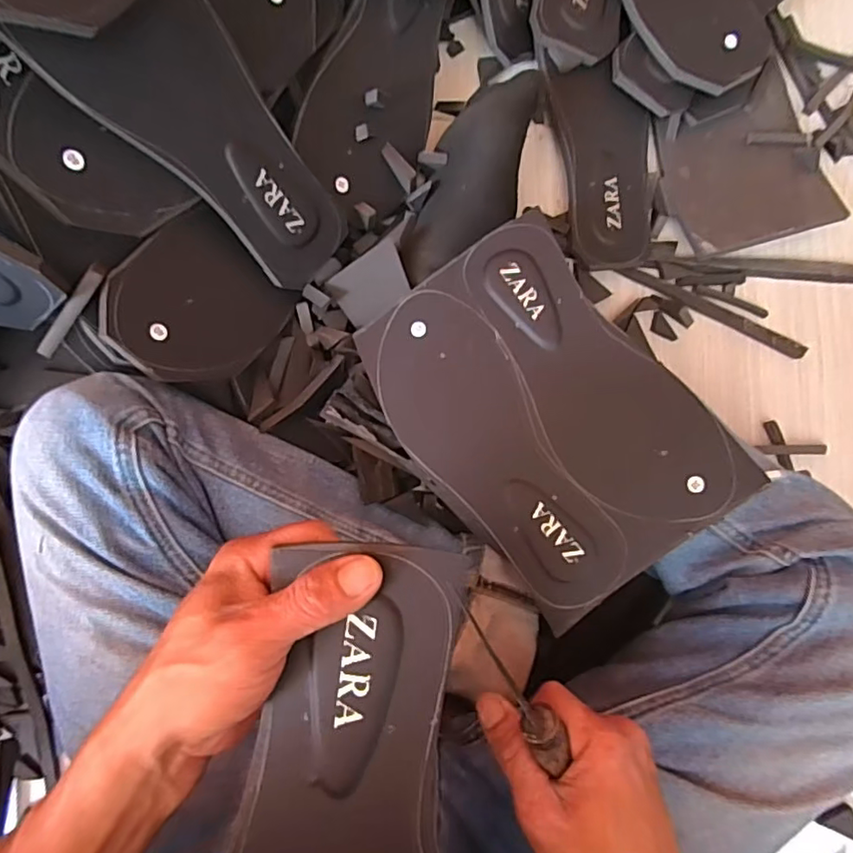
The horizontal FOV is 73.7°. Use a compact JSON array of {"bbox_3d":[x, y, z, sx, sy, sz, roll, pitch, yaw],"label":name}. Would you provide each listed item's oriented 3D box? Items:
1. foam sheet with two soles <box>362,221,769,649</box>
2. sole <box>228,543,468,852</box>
[{"bbox_3d":[0.080,-0.009,0.408,0.176,0.007,0.252,-37,80,3],"label":"foam sheet with two soles"},{"bbox_3d":[-0.034,0.176,0.232,0.096,0.010,0.246,2,85,4],"label":"sole"}]

